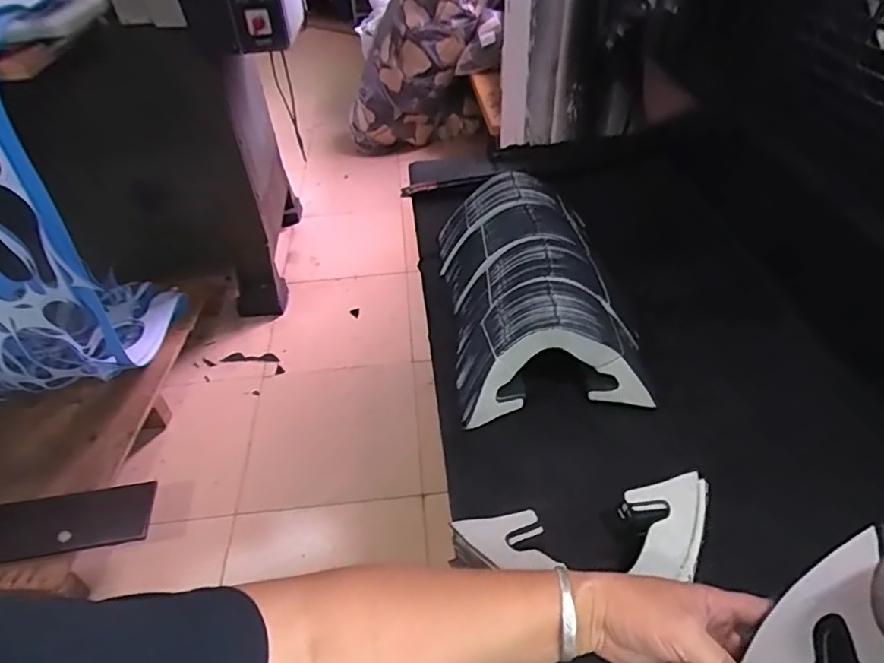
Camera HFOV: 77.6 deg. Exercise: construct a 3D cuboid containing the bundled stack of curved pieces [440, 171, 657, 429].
[{"bbox_3d":[0.134,-0.077,0.853,0.251,0.124,0.448,-5,43,-1],"label":"bundled stack of curved pieces"}]

